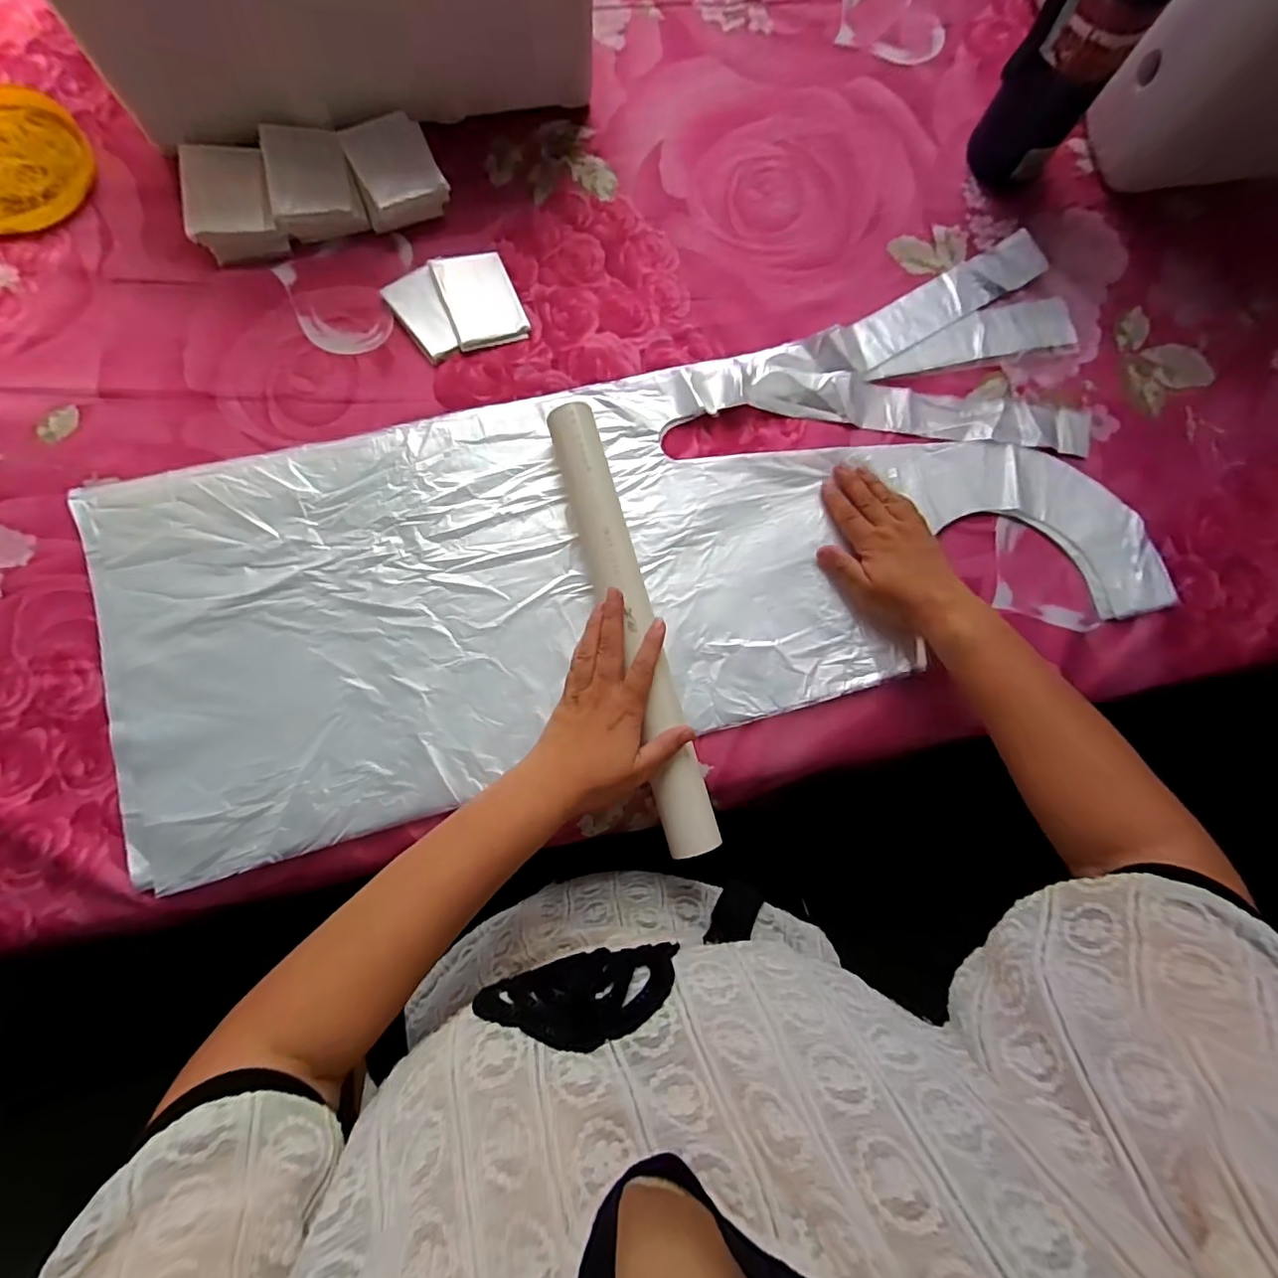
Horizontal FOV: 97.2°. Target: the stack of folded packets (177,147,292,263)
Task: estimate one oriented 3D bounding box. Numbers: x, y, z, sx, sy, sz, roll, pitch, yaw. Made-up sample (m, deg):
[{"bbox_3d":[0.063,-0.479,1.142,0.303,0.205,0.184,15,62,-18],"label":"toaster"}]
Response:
[{"bbox_3d":[-0.351,-0.376,0.485,0.071,0.028,0.088,-13,81,-7],"label":"stack of folded packets"}]

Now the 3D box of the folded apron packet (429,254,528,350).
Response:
[{"bbox_3d":[-0.140,-0.301,0.499,0.064,0.011,0.088,-21,82,-8],"label":"folded apron packet"}]

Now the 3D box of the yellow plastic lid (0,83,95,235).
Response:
[{"bbox_3d":[-0.548,-0.414,0.479,0.138,0.011,0.133,1,80,-4],"label":"yellow plastic lid"}]

